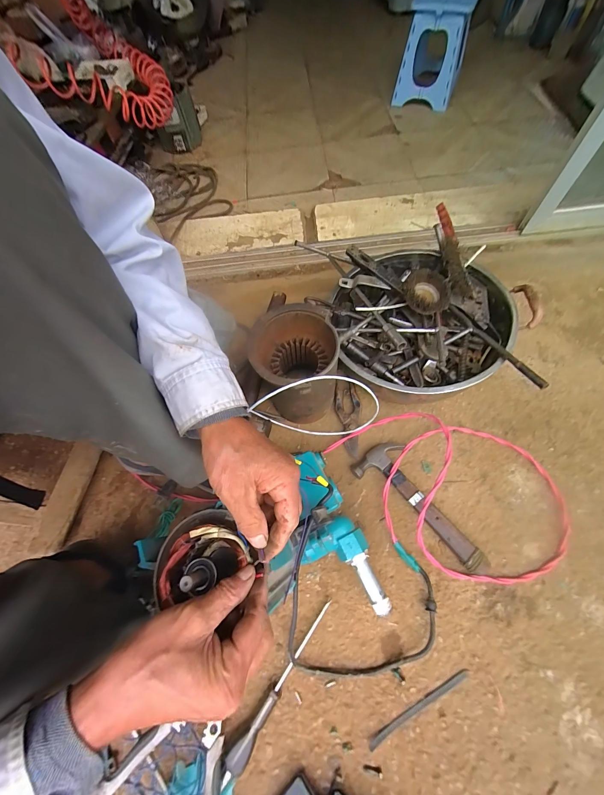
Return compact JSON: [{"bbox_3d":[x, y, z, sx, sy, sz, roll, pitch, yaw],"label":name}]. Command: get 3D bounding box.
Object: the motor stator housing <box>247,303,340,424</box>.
[{"bbox_3d":[-0.009,-0.041,0.512,0.133,0.181,0.150,4,65,7],"label":"motor stator housing"}]

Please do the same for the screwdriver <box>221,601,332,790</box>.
[{"bbox_3d":[-0.027,0.407,0.411,0.026,0.024,0.233,34,73,15],"label":"screwdriver"}]

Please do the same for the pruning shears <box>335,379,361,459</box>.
[{"bbox_3d":[0.086,0.039,0.561,0.047,0.022,0.145,3,68,4],"label":"pruning shears"}]

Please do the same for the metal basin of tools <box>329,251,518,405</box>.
[{"bbox_3d":[0.211,-0.124,0.544,0.294,0.176,0.295,-2,64,4],"label":"metal basin of tools"}]

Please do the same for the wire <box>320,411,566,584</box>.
[{"bbox_3d":[0.237,0.138,0.473,0.407,0.076,0.257,22,70,11],"label":"wire"}]

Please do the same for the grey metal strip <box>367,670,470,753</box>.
[{"bbox_3d":[0.161,0.422,0.397,0.162,0.006,0.011,-27,69,-8],"label":"grey metal strip"}]

